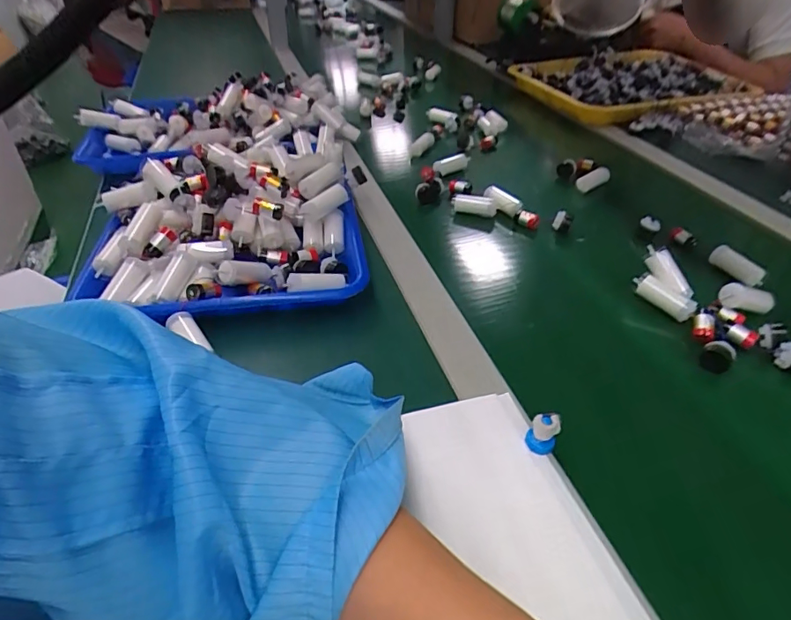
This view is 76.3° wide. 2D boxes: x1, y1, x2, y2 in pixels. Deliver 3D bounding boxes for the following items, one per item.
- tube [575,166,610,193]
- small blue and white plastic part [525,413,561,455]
[{"bbox_3d":[0.263,-0.174,0.673,0.051,0.017,0.018,-28,52,-8],"label":"tube"},{"bbox_3d":[0.097,0.082,0.333,0.017,0.028,0.015,8,45,3],"label":"small blue and white plastic part"}]

